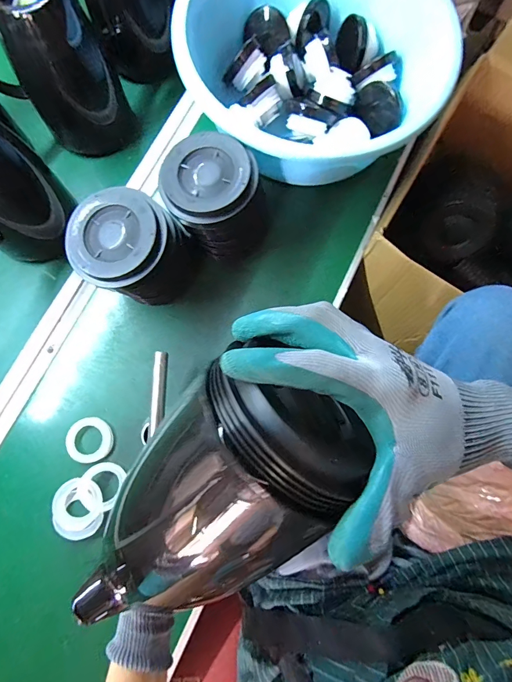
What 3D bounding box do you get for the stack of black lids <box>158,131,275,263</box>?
[{"bbox_3d":[-0.049,-0.184,0.503,0.137,0.134,0.113,9,78,1],"label":"stack of black lids"}]

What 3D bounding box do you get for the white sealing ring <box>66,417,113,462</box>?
[{"bbox_3d":[-0.223,0.132,0.487,0.059,0.009,0.056,0,78,-1],"label":"white sealing ring"}]

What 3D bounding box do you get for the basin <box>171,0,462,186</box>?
[{"bbox_3d":[0.099,-0.408,0.528,0.342,0.131,0.336,0,78,-1],"label":"basin"}]

